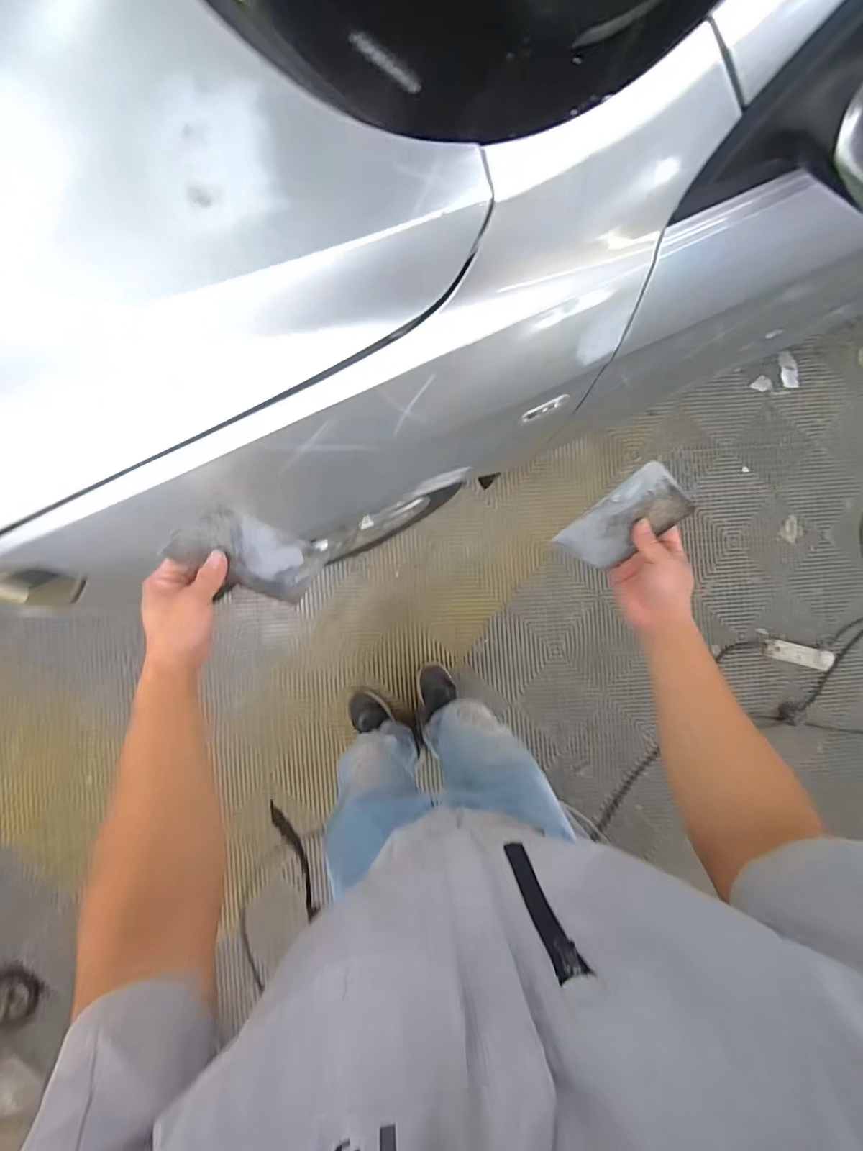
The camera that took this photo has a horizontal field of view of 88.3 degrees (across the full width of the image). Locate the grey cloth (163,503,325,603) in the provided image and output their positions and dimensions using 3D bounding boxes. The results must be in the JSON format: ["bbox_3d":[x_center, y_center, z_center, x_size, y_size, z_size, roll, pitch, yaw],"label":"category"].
[{"bbox_3d":[-0.176,-0.018,0.429,0.130,0.007,0.077,24,112,-26],"label":"grey cloth"}]

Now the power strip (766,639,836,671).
[{"bbox_3d":[1.159,0.249,1.398,0.214,0.028,0.060,13,89,-2],"label":"power strip"}]

